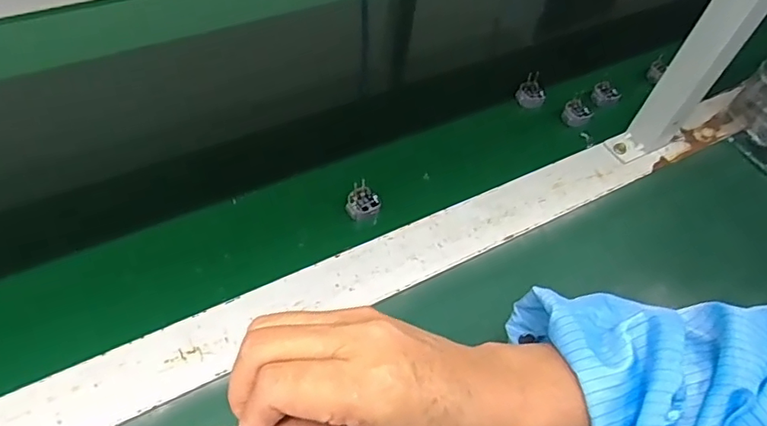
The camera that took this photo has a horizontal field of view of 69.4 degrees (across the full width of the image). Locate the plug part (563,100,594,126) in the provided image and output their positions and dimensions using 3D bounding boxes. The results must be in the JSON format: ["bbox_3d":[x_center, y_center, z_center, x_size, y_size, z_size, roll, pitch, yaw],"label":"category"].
[{"bbox_3d":[0.197,-0.101,0.562,0.027,0.019,0.027,3,54,-5],"label":"plug part"}]

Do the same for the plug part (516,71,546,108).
[{"bbox_3d":[0.151,-0.122,0.565,0.028,0.031,0.028,18,54,6],"label":"plug part"}]

